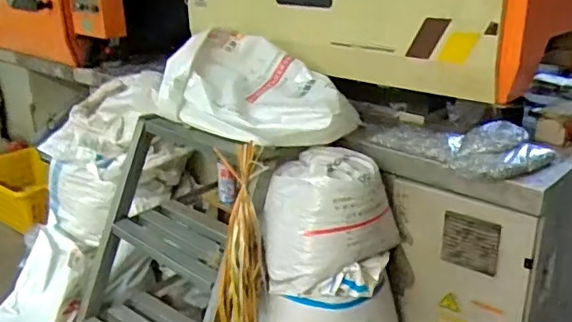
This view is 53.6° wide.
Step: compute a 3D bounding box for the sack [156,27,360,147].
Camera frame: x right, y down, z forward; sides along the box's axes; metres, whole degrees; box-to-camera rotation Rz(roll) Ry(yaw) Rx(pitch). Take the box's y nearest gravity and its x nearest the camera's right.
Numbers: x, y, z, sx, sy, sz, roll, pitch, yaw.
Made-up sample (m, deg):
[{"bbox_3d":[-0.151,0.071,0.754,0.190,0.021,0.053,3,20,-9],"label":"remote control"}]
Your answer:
[{"bbox_3d":[-0.072,-0.209,1.609,0.505,0.226,0.338,7,23,19],"label":"sack"}]

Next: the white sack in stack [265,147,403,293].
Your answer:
[{"bbox_3d":[0.113,0.150,1.476,0.272,0.281,0.288,11,25,28],"label":"white sack in stack"}]

